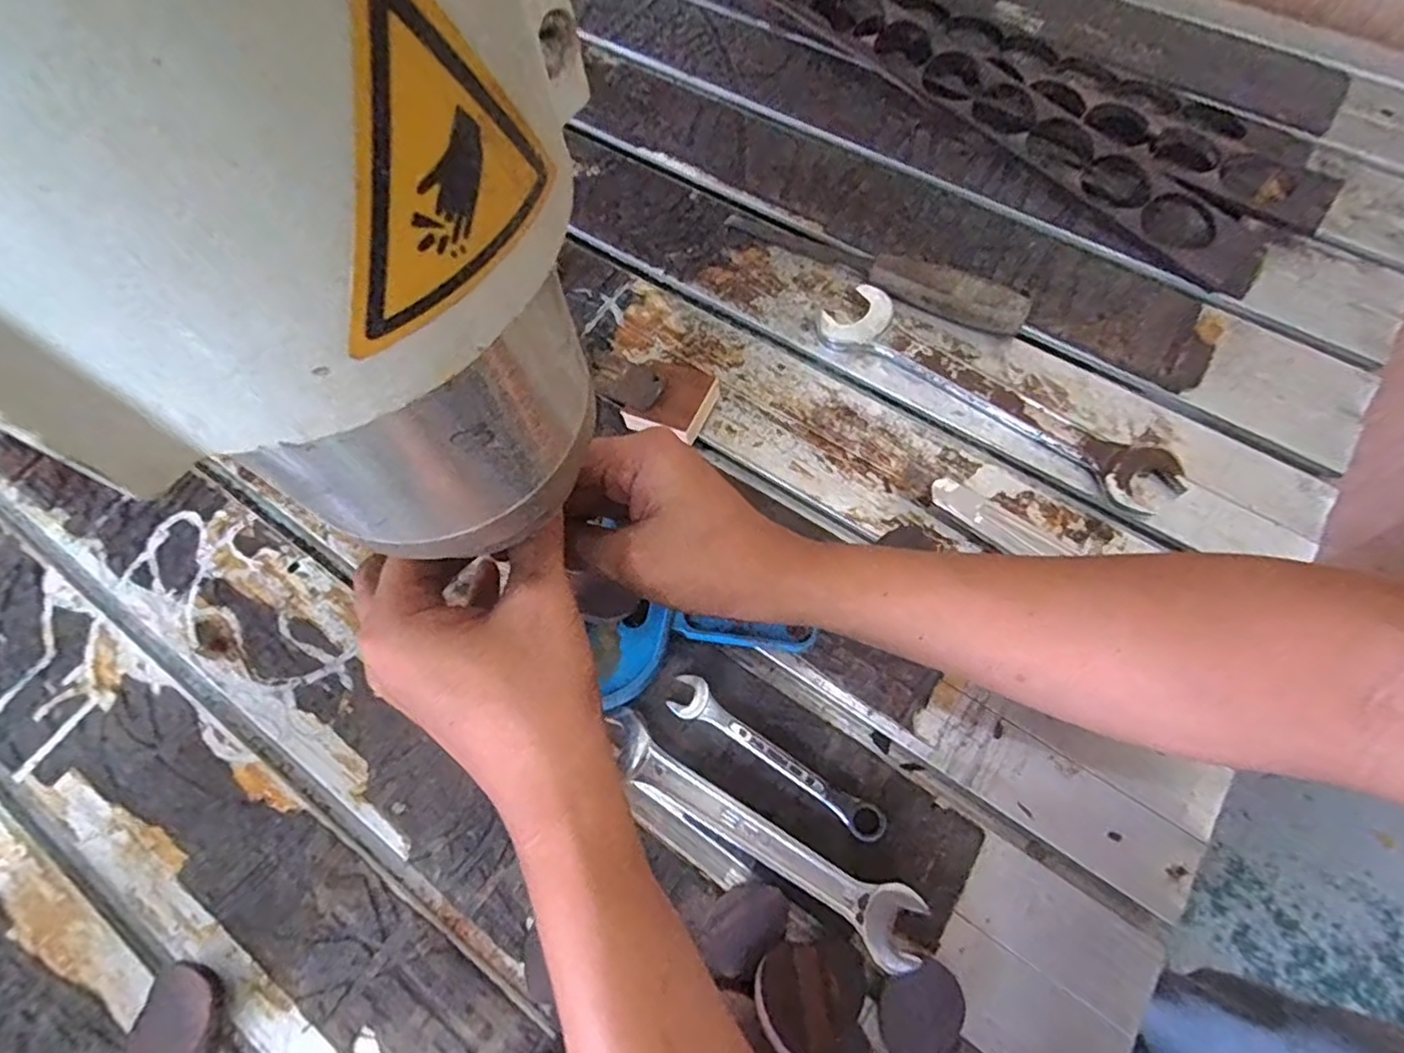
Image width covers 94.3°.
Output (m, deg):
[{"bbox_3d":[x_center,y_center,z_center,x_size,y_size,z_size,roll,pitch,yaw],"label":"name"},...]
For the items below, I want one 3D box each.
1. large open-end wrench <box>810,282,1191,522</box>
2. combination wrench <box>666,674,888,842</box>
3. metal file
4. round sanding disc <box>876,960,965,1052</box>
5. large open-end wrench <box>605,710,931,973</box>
[{"bbox_3d":[0.194,-0.090,0.438,0.243,0.011,0.053,35,73,16],"label":"large open-end wrench"},{"bbox_3d":[0.040,0.124,0.354,0.130,0.007,0.023,30,71,14],"label":"combination wrench"},{"bbox_3d":[0.124,-0.194,0.474,0.227,0.024,0.029,29,71,14],"label":"metal file"},{"bbox_3d":[0.104,0.232,0.309,0.042,0.008,0.034,-23,68,-7],"label":"round sanding disc"},{"bbox_3d":[0.028,0.156,0.338,0.182,0.011,0.034,30,72,15],"label":"large open-end wrench"}]

